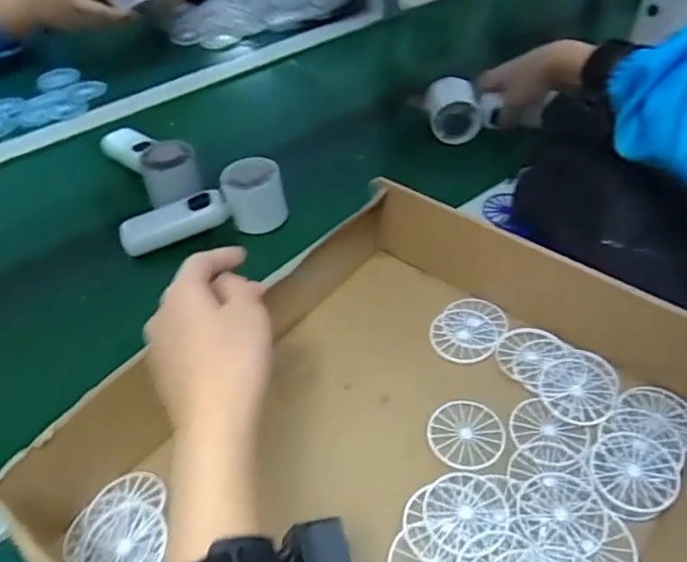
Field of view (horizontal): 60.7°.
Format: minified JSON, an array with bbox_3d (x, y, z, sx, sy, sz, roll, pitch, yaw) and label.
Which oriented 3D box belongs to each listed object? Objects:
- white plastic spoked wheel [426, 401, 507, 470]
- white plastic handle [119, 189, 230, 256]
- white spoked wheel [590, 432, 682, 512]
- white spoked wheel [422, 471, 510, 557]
[{"bbox_3d":[0.083,0.104,0.399,0.049,0.007,0.048,-1,47,1],"label":"white plastic spoked wheel"},{"bbox_3d":[-0.161,-0.056,0.557,0.099,0.033,0.031,-17,48,-14],"label":"white plastic handle"},{"bbox_3d":[0.182,0.119,0.367,0.048,0.011,0.052,-1,47,1],"label":"white spoked wheel"},{"bbox_3d":[0.075,0.141,0.359,0.049,0.006,0.048,-1,47,1],"label":"white spoked wheel"}]

